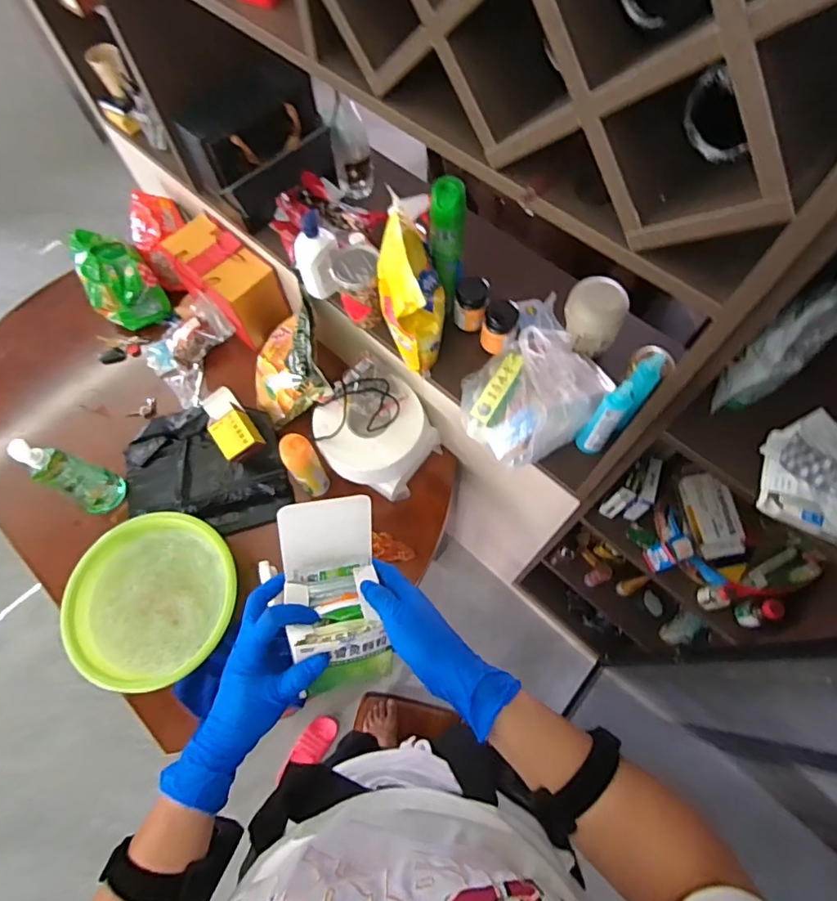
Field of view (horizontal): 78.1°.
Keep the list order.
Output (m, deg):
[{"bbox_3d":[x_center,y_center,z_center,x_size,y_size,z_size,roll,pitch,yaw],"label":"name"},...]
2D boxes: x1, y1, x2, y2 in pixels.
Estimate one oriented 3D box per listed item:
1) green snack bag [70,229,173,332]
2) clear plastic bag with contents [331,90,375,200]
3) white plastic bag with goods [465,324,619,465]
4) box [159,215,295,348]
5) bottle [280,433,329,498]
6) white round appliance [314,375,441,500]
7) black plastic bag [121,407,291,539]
[{"bbox_3d":[-0.780,-0.436,1.336,0.194,0.171,0.163,34,72,14],"label":"green snack bag"},{"bbox_3d":[-0.148,-0.667,1.145,0.080,0.204,0.058,-5,67,-1],"label":"clear plastic bag with contents"},{"bbox_3d":[0.193,-0.107,0.917,0.227,0.147,0.227,38,73,16],"label":"white plastic bag with goods"},{"bbox_3d":[-0.481,-0.421,1.291,0.285,0.156,0.159,39,73,16],"label":"box"},{"bbox_3d":[-0.238,0.038,1.098,0.061,0.216,0.065,-1,67,1],"label":"bottle"},{"bbox_3d":[-0.096,-0.037,1.144,0.229,0.183,0.213,-1,67,1],"label":"white round appliance"},{"bbox_3d":[-0.493,0.041,1.215,0.397,0.057,0.289,3,67,3],"label":"black plastic bag"}]

